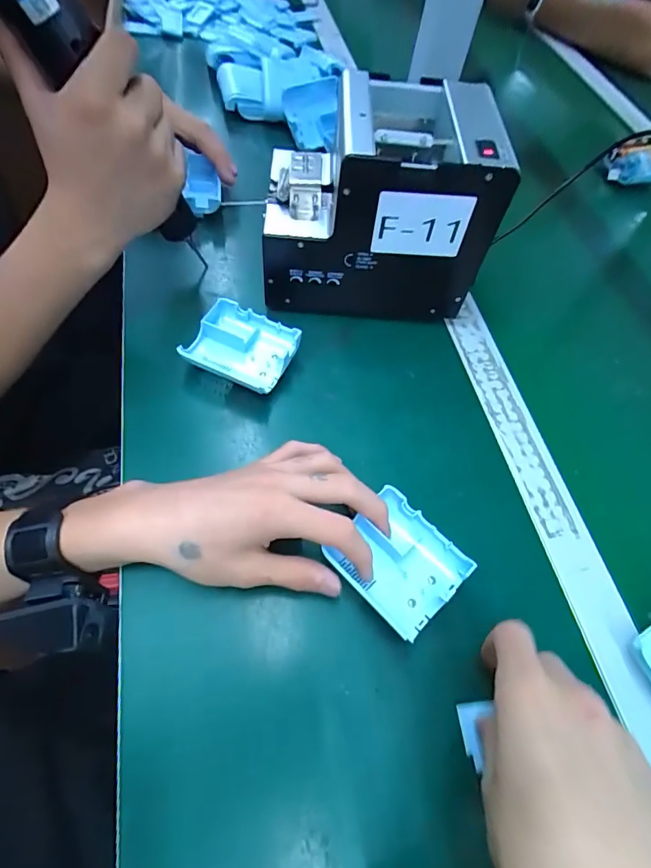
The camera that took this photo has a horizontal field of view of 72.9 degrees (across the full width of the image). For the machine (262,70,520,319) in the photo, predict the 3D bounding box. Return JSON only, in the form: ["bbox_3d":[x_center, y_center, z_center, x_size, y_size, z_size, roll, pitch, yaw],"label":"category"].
[{"bbox_3d":[0.041,-0.199,0.388,0.180,0.145,0.127,2,59,-3],"label":"machine"}]

